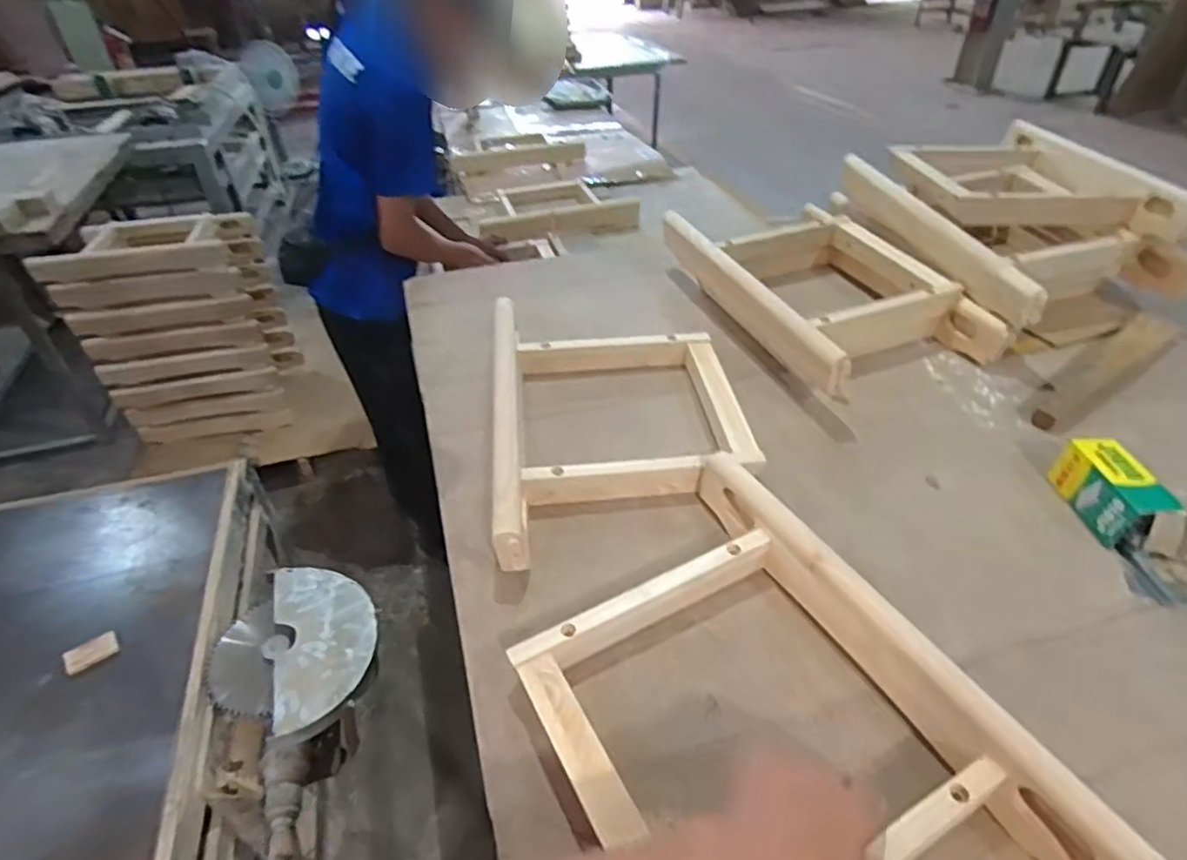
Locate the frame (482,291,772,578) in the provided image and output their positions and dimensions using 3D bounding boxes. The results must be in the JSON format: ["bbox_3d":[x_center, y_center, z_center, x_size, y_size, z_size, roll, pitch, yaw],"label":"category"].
[{"bbox_3d":[0.035,-0.021,0.845,0.321,0.076,0.442,-5,41,-4],"label":"frame"}]

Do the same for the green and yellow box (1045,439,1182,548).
[{"bbox_3d":[0.605,0.074,0.753,0.066,0.062,0.130,-1,41,0],"label":"green and yellow box"}]

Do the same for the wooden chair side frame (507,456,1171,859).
[{"bbox_3d":[0.133,0.226,0.551,0.330,0.070,0.498,-20,44,-20],"label":"wooden chair side frame"}]

